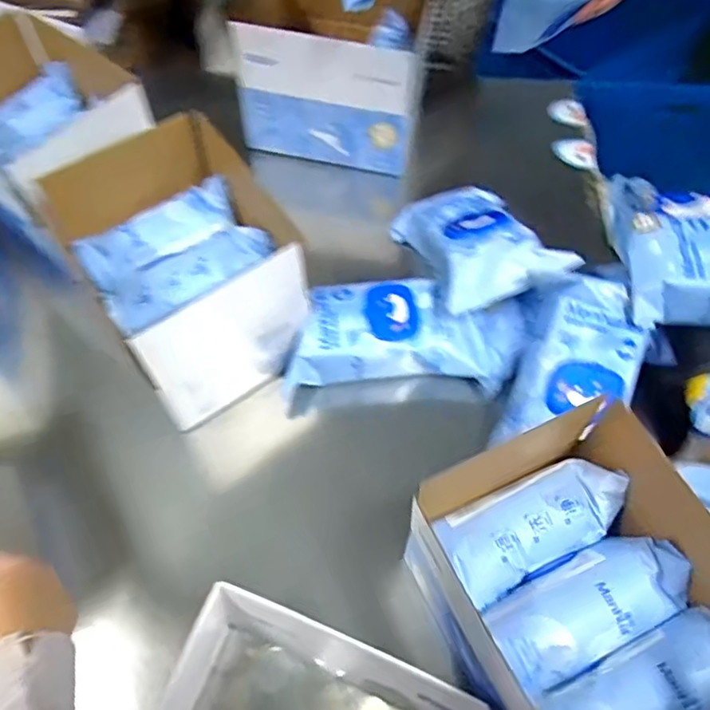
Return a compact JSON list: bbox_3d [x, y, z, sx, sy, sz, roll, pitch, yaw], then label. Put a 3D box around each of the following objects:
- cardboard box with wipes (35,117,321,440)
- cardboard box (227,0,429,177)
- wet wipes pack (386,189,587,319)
[{"bbox_3d":[-0.198,-0.097,0.727,0.206,0.184,0.259,-31,64,-17],"label":"cardboard box with wipes"},{"bbox_3d":[-0.040,-0.435,0.919,0.276,0.183,0.216,9,59,5],"label":"cardboard box"},{"bbox_3d":[0.146,-0.140,0.780,0.150,0.066,0.252,-21,38,-12],"label":"wet wipes pack"}]

